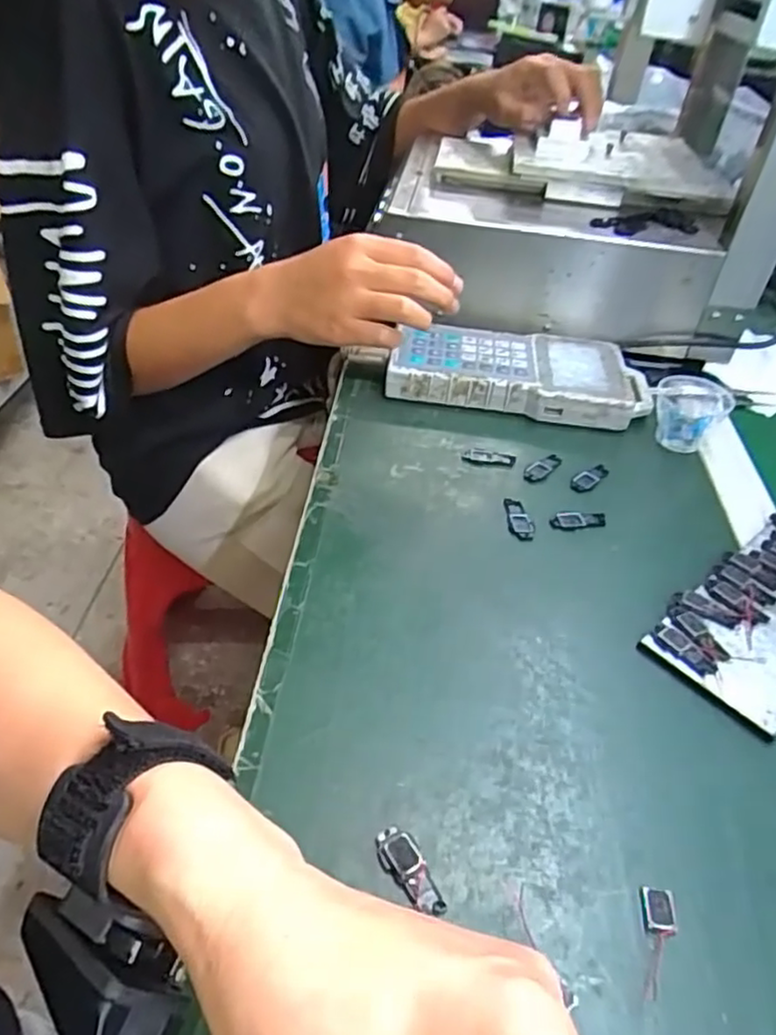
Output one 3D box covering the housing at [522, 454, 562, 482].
[{"bbox_3d":[0.119,-0.039,0.530,0.016,0.004,0.040,34,48,28],"label":"housing"}]

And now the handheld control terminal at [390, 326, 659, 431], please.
[{"bbox_3d":[0.116,-0.125,0.602,0.224,0.035,0.098,7,41,1],"label":"handheld control terminal"}]

